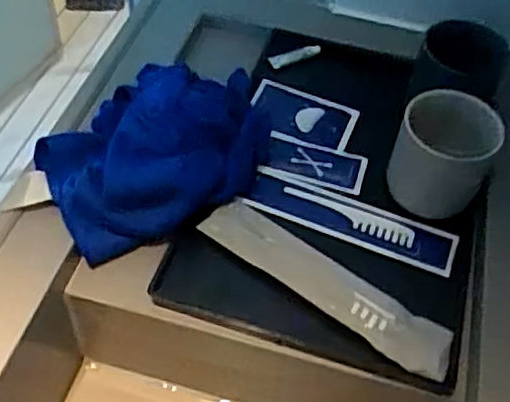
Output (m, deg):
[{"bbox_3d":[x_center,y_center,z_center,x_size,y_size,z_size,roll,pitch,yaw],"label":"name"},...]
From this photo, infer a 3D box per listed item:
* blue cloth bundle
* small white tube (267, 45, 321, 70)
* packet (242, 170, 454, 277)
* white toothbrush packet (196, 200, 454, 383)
[{"bbox_3d":[-0.080,-0.048,0.582,0.205,0.074,0.136,-25,57,-22],"label":"blue cloth bundle"},{"bbox_3d":[0.042,-0.161,0.723,0.058,0.011,0.016,-16,54,-16],"label":"small white tube"},{"bbox_3d":[0.084,0.018,0.588,0.186,0.009,0.047,19,52,11],"label":"packet"},{"bbox_3d":[0.056,0.067,0.536,0.220,0.012,0.044,31,56,20],"label":"white toothbrush packet"}]

